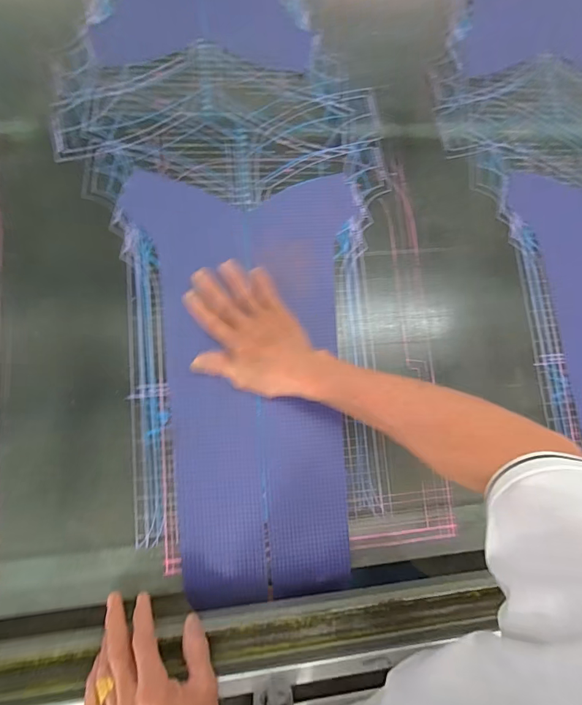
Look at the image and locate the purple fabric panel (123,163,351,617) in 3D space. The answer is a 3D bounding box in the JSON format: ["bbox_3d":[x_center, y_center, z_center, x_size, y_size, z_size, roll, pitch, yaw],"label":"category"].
[{"bbox_3d":[-0.042,0.026,0.427,0.240,0.014,0.467,-4,83,-6],"label":"purple fabric panel"}]

